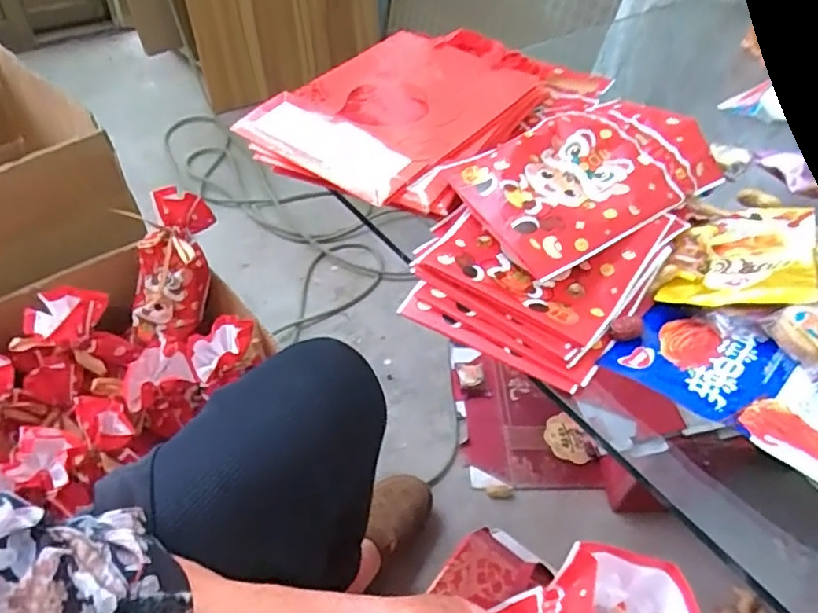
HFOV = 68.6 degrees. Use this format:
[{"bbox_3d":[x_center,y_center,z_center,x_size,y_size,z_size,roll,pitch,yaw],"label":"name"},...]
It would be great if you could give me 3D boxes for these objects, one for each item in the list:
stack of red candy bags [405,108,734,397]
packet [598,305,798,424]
[{"bbox_3d":[0.127,-0.081,0.506,0.182,0.068,0.290,29,51,21],"label":"stack of red candy bags"},{"bbox_3d":[0.204,0.037,0.422,0.085,0.023,0.099,-34,57,-31],"label":"packet"}]

